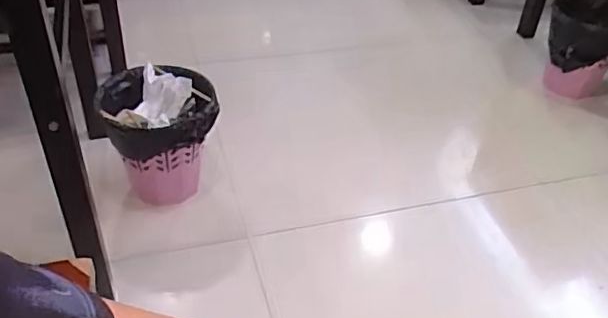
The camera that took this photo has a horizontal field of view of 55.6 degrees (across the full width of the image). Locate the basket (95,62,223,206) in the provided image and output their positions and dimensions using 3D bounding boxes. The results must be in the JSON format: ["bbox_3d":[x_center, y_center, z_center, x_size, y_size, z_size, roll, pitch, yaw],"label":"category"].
[{"bbox_3d":[-0.360,-0.050,1.456,0.256,0.310,0.290,-14,45,-21],"label":"basket"}]

